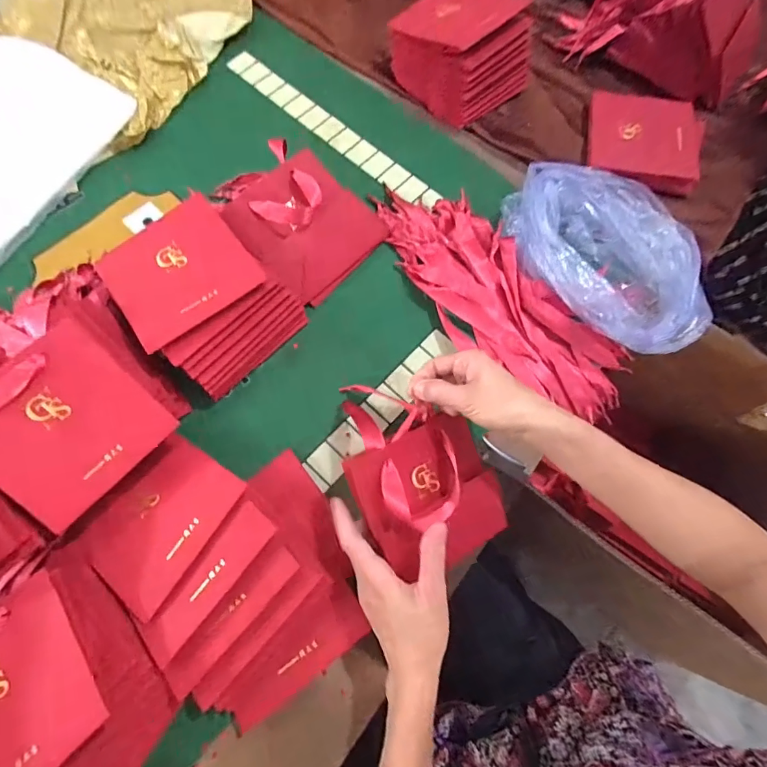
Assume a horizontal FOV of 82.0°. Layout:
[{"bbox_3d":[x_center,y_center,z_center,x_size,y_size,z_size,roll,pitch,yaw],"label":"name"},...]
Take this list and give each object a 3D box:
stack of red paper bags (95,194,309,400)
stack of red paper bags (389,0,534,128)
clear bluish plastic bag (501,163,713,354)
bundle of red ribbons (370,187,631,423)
[{"bbox_3d":[-0.201,-0.098,0.494,0.148,0.064,0.181,-42,77,-15],"label":"stack of red paper bags"},{"bbox_3d":[0.115,-0.478,0.627,0.170,0.074,0.181,-43,78,-15],"label":"stack of red paper bags"},{"bbox_3d":[0.262,-0.152,0.526,0.171,0.052,0.270,-35,76,-13],"label":"clear bluish plastic bag"},{"bbox_3d":[0.128,-0.108,0.525,0.132,0.036,0.378,-40,77,-14],"label":"bundle of red ribbons"}]

